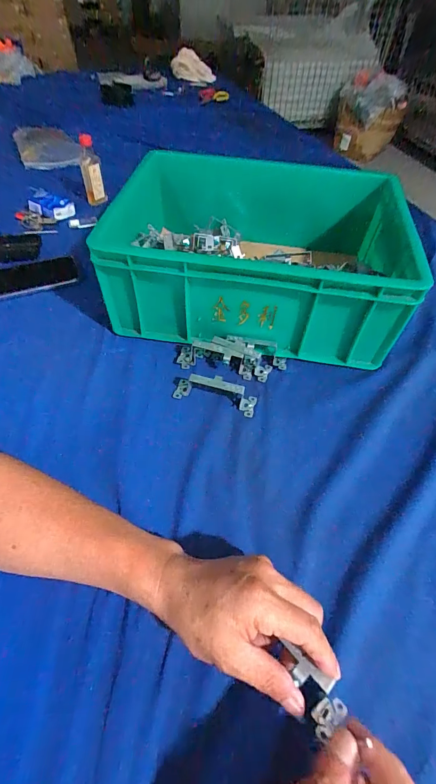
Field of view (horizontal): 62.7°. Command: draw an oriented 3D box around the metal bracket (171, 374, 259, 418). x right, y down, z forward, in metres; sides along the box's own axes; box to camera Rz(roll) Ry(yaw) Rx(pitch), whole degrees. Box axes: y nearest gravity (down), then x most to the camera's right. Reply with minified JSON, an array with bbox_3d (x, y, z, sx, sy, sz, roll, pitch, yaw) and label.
[{"bbox_3d":[-0.004,-0.002,0.457,0.104,0.029,0.032,16,53,9],"label":"metal bracket"}]

